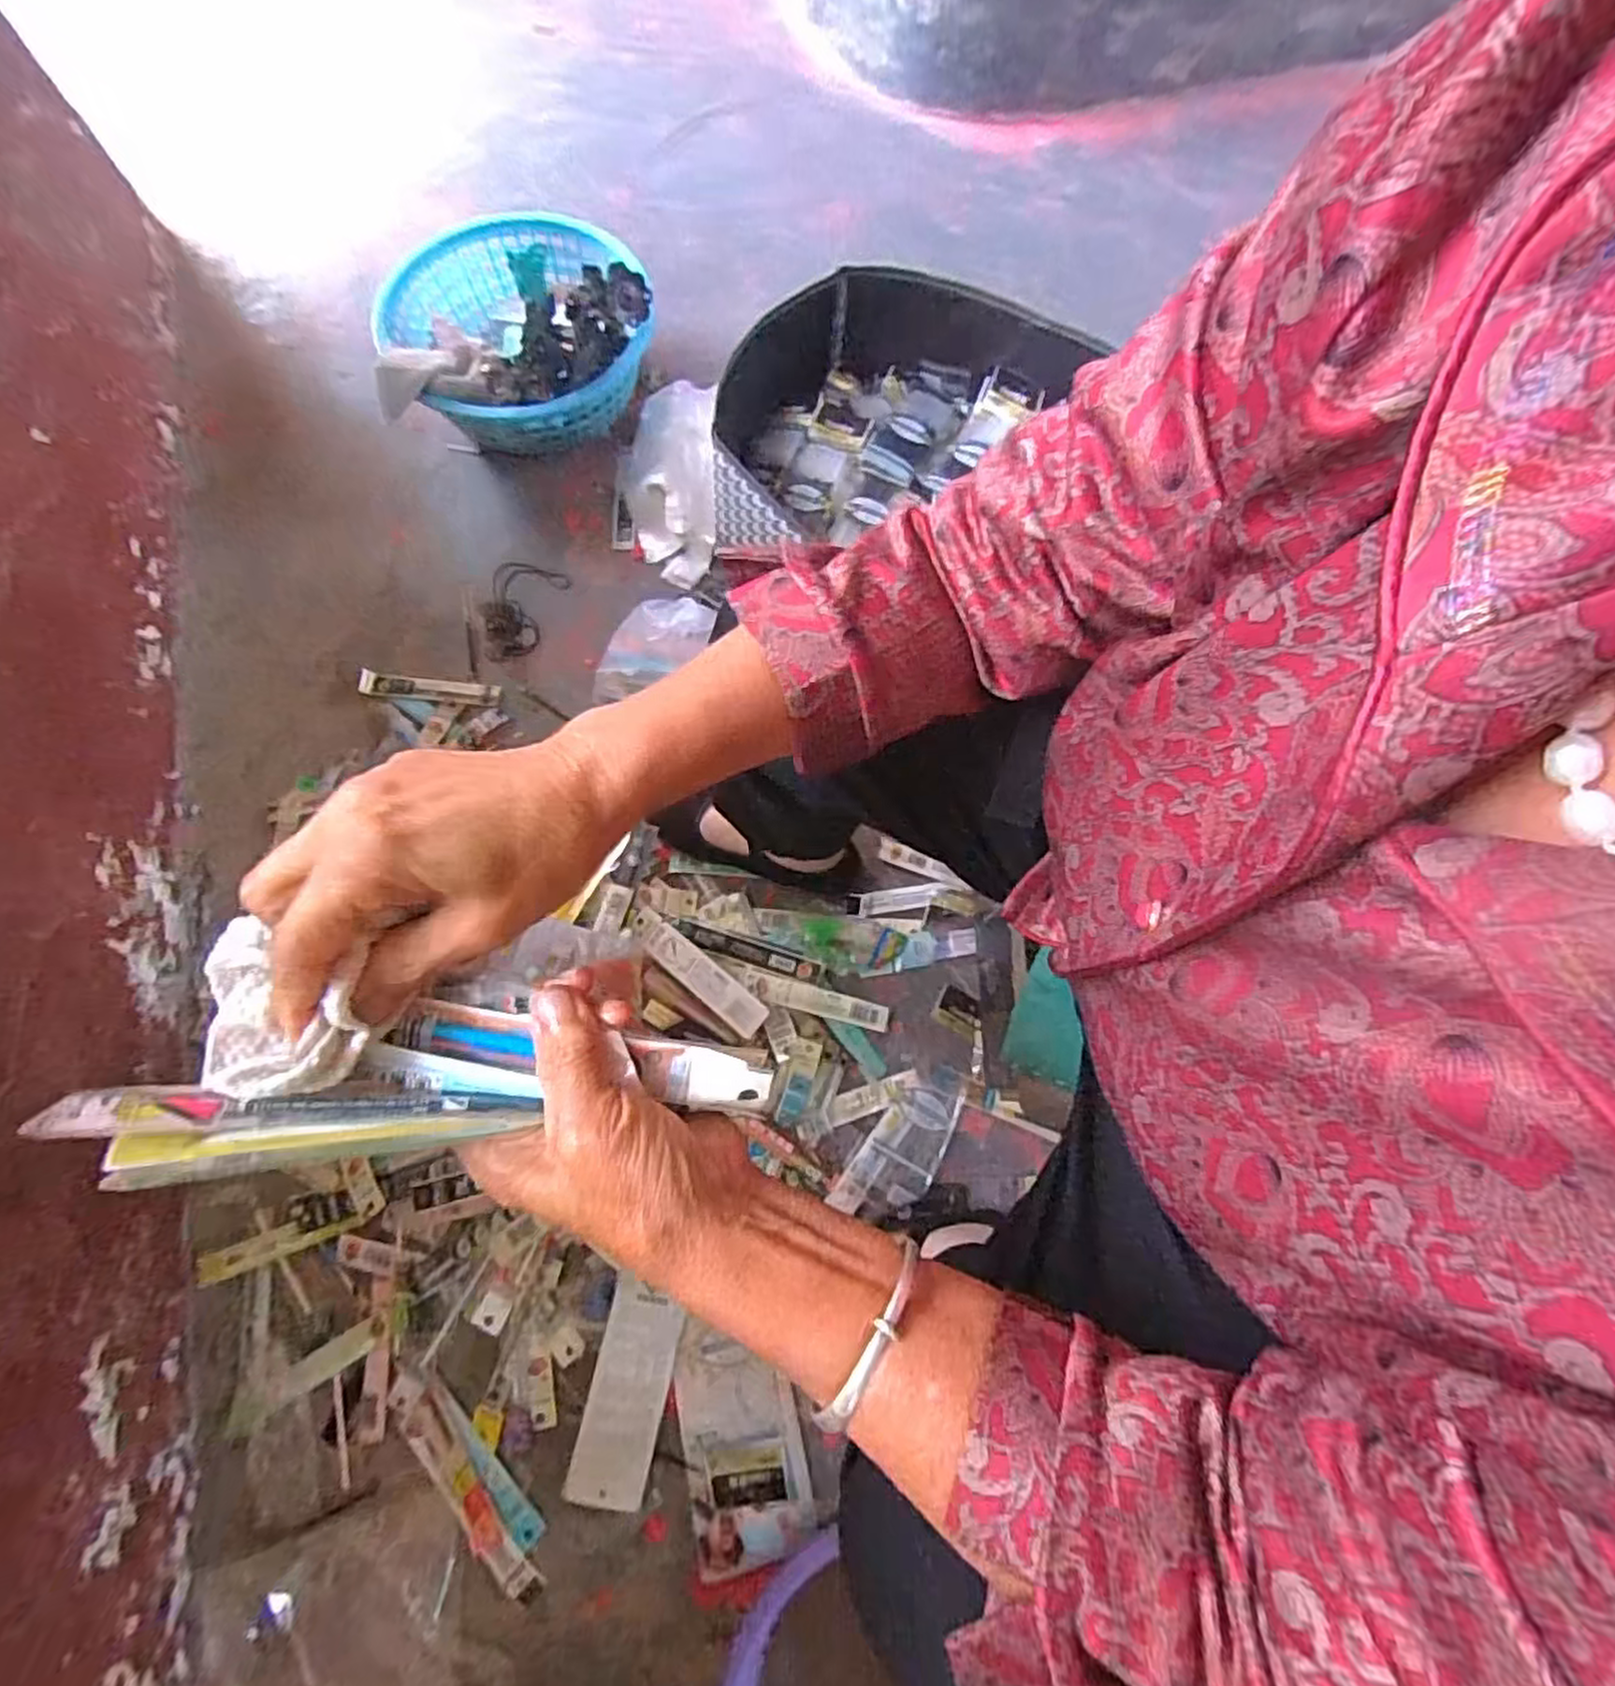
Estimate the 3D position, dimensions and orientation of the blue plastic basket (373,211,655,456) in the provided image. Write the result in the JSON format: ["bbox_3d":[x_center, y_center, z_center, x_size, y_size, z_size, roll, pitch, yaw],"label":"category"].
[{"bbox_3d":[-0.346,-0.617,0.899,0.281,0.144,0.299,0,72,-1],"label":"blue plastic basket"}]

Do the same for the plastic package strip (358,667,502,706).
[{"bbox_3d":[-0.425,-0.175,0.832,0.151,0.011,0.029,6,66,-2],"label":"plastic package strip"}]

